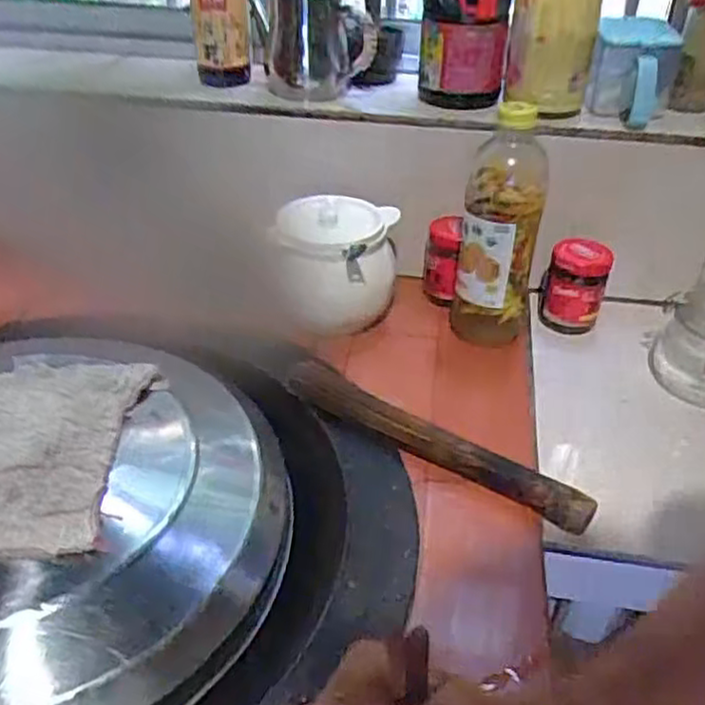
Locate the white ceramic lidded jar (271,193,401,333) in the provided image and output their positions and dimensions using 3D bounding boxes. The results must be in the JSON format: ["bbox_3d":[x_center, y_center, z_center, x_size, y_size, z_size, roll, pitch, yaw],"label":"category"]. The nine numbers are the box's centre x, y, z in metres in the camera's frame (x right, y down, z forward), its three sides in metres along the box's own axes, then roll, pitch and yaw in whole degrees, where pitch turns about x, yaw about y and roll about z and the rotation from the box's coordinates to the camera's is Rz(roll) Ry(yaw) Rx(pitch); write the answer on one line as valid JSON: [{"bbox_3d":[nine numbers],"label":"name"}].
[{"bbox_3d":[-0.016,-0.094,0.815,0.126,0.139,0.103,7,31,9],"label":"white ceramic lidded jar"}]

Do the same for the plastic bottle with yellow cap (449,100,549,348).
[{"bbox_3d":[0.162,-0.137,0.772,0.076,0.259,0.092,12,38,13],"label":"plastic bottle with yellow cap"}]

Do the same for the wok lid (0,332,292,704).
[{"bbox_3d":[-0.242,0.130,0.569,0.361,0.131,0.370,1,37,-1],"label":"wok lid"}]

